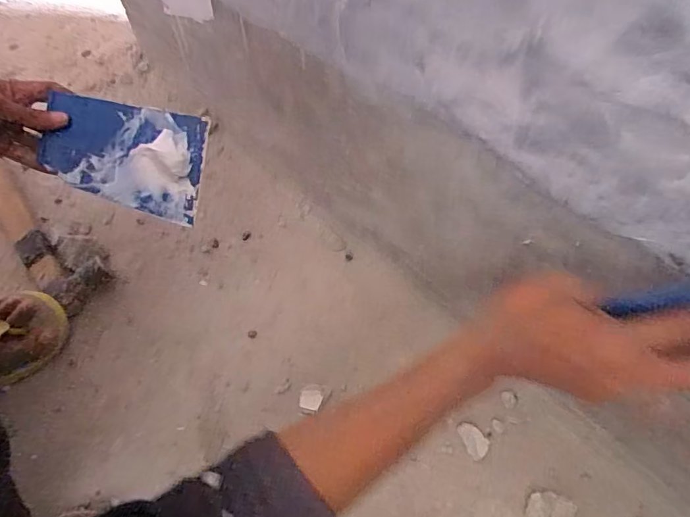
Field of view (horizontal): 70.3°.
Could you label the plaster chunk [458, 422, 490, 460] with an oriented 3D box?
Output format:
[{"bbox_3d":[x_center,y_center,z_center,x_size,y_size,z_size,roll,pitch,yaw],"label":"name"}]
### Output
[{"bbox_3d":[0.137,0.193,0.524,0.024,0.004,0.039,-26,64,-16],"label":"plaster chunk"}]

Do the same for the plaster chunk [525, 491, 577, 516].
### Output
[{"bbox_3d":[0.202,0.251,0.483,0.038,0.019,0.035,26,62,13],"label":"plaster chunk"}]

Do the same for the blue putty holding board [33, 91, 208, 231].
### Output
[{"bbox_3d":[-0.207,-0.096,0.463,0.137,0.013,0.101,9,87,-9],"label":"blue putty holding board"}]

